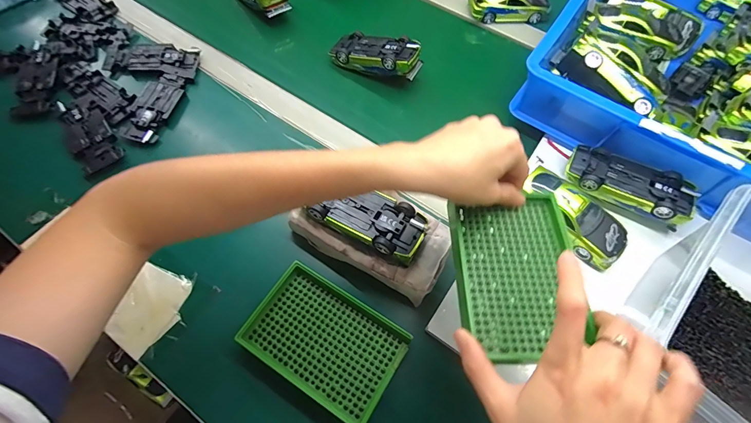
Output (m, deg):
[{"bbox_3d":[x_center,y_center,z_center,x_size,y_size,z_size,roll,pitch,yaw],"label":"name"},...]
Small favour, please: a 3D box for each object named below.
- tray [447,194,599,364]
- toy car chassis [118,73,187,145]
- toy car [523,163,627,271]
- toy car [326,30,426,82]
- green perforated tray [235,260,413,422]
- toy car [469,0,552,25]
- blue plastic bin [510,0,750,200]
[{"bbox_3d":[0.111,0.046,0.283,0.097,0.010,0.130,0,62,-2],"label":"tray"},{"bbox_3d":[-0.286,-0.135,0.465,0.046,0.015,0.104,11,62,3],"label":"toy car chassis"},{"bbox_3d":[0.213,0.004,0.386,0.118,0.041,0.051,42,68,18],"label":"toy car"},{"bbox_3d":[0.001,-0.221,0.511,0.124,0.030,0.058,19,62,21],"label":"toy car"},{"bbox_3d":[-0.047,0.118,0.334,0.136,0.011,0.090,30,65,13],"label":"green perforated tray"},{"bbox_3d":[0.214,-0.335,0.581,0.122,0.040,0.049,0,62,-2],"label":"toy car"},{"bbox_3d":[0.478,-0.248,0.513,0.362,0.087,0.557,33,66,14],"label":"blue plastic bin"}]

